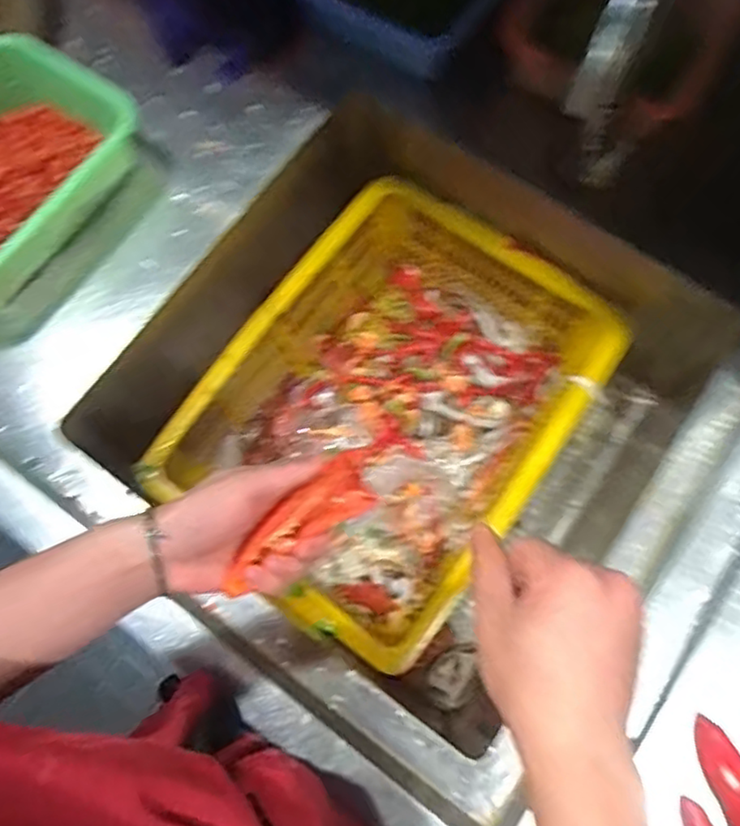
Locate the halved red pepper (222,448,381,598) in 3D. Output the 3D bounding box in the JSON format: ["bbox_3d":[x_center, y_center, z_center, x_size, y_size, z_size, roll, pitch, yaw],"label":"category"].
[{"bbox_3d":[-0.046,0.075,0.423,0.115,0.025,0.034,-39,76,-14],"label":"halved red pepper"}]

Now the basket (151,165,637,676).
[{"bbox_3d":[0.025,-0.004,0.791,0.372,0.141,0.464,39,78,12],"label":"basket"}]

